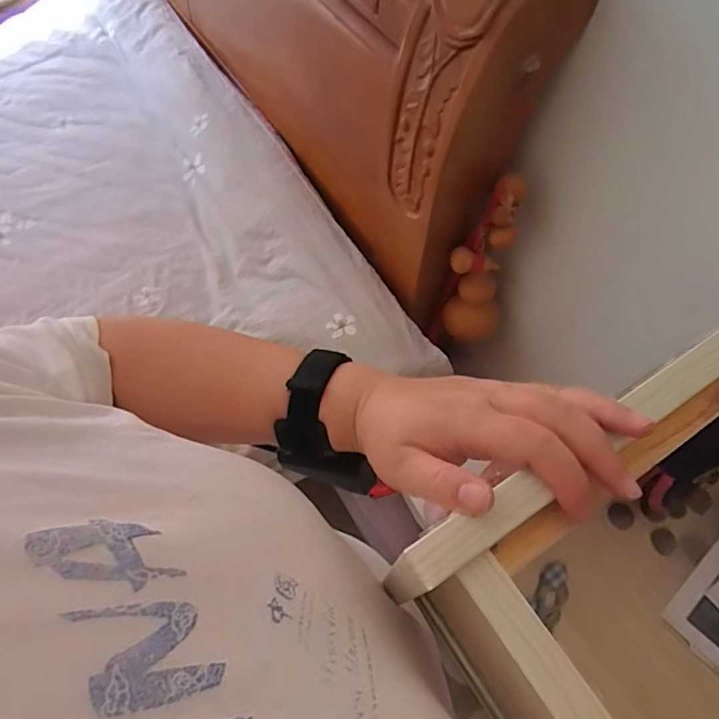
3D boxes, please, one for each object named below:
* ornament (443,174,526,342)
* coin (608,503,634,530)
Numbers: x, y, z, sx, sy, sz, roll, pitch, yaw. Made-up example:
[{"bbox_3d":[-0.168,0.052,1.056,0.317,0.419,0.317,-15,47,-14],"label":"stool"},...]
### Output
[{"bbox_3d":[0.192,-0.130,0.805,0.103,0.339,0.067,28,64,11],"label":"ornament"},{"bbox_3d":[0.189,0.114,0.373,0.018,0.004,0.017,1,70,-2],"label":"coin"}]

